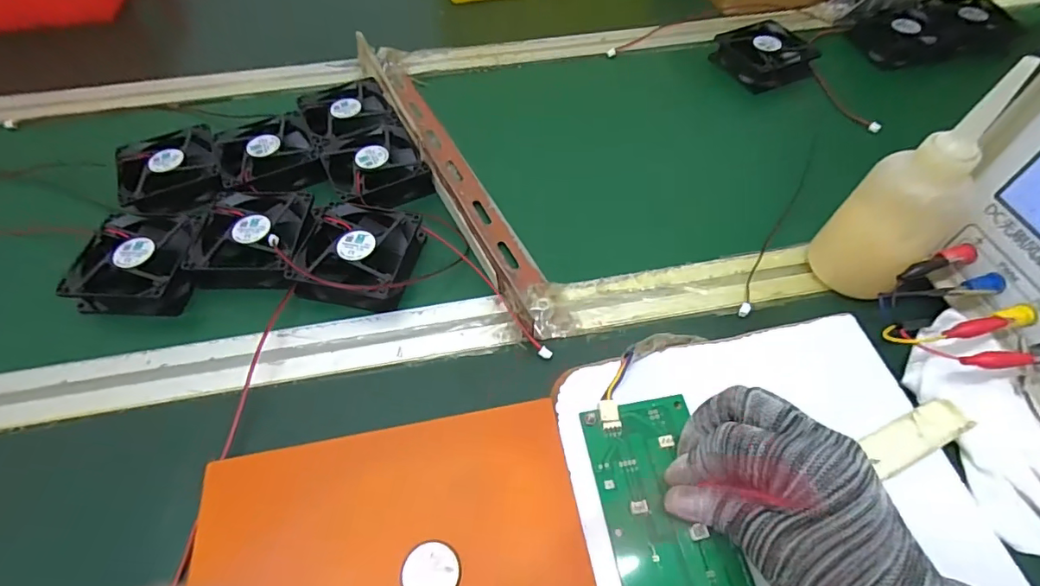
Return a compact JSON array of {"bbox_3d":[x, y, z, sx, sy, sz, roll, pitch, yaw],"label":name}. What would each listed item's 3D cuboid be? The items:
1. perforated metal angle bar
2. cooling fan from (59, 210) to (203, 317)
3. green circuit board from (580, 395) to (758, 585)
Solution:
[{"bbox_3d":[-0.066,-0.118,0.440,0.046,0.034,0.380,-23,56,-15],"label":"perforated metal angle bar"},{"bbox_3d":[-0.287,-0.023,0.383,0.080,0.029,0.080,3,53,3],"label":"cooling fan"},{"bbox_3d":[0.078,0.122,0.265,0.065,0.008,0.134,-11,57,-7],"label":"green circuit board"}]

